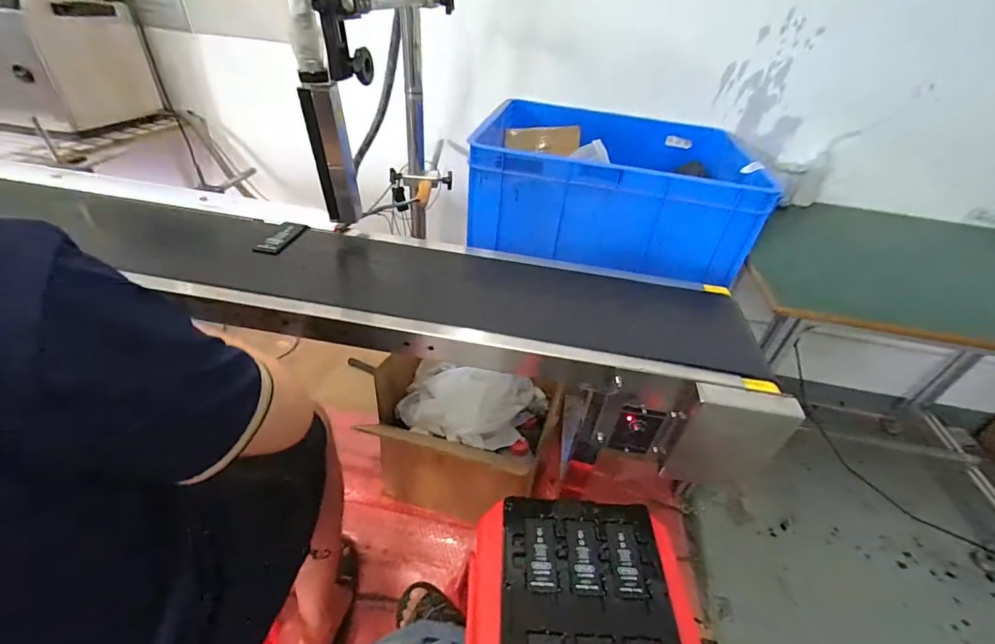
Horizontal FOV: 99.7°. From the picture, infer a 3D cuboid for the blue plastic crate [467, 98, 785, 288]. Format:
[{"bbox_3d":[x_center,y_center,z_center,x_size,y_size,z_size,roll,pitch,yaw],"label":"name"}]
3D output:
[{"bbox_3d":[0.275,-0.370,1.054,0.578,0.210,0.599,11,39,6],"label":"blue plastic crate"}]

